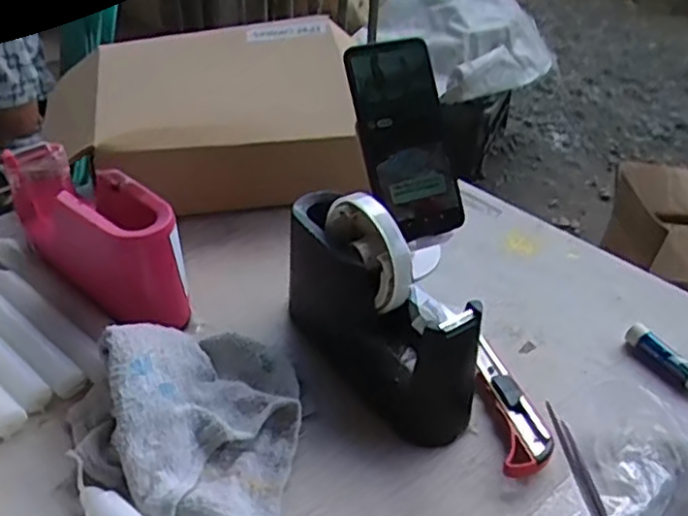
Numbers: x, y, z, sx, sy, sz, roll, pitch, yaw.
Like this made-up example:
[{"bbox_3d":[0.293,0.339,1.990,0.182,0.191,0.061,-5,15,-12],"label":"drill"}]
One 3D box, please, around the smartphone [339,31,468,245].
[{"bbox_3d":[0.051,-0.098,0.550,0.075,0.161,0.016,-18,4,-25],"label":"smartphone"}]

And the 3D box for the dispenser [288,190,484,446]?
[{"bbox_3d":[0.025,0.028,0.472,0.062,0.125,0.181,-23,45,-29],"label":"dispenser"}]

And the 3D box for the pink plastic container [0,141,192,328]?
[{"bbox_3d":[-0.199,-0.012,0.542,0.178,0.106,0.057,30,45,30],"label":"pink plastic container"}]

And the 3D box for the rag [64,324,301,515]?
[{"bbox_3d":[-0.091,0.096,0.439,0.170,0.048,0.145,23,42,23],"label":"rag"}]

